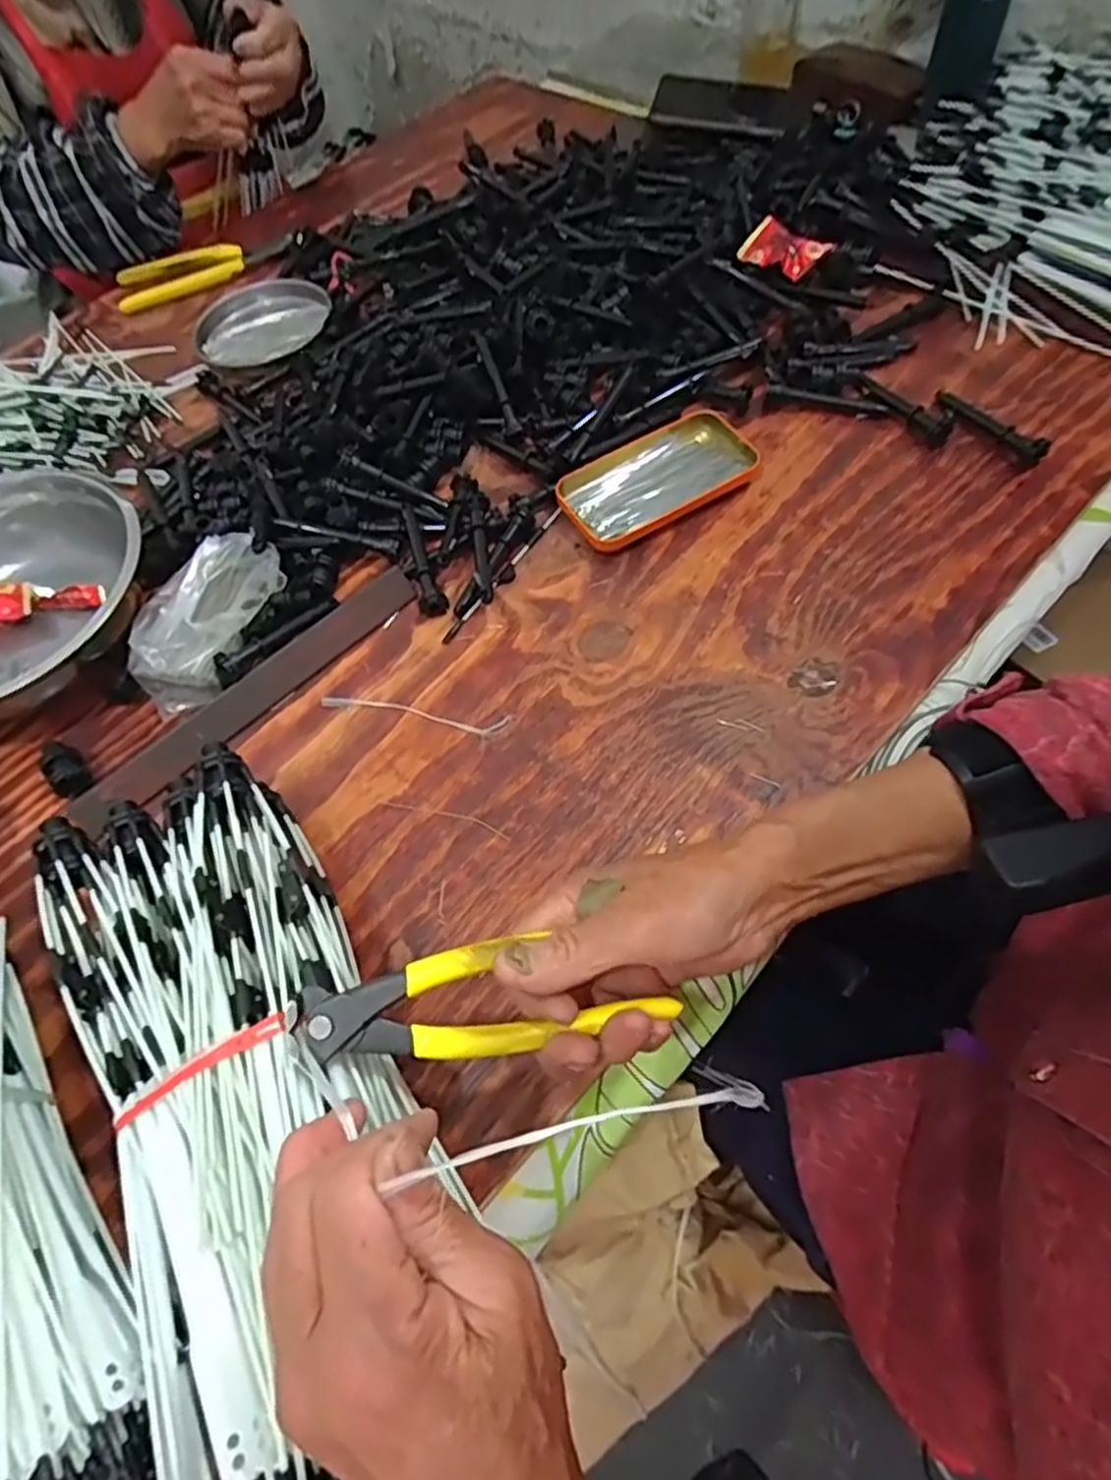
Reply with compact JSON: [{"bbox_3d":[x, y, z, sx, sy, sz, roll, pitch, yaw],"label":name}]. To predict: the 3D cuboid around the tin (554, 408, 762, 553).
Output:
[{"bbox_3d":[0.076,-0.193,0.534,0.144,0.014,0.069,-29,66,-11],"label":"tin"}]

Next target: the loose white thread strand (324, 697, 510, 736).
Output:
[{"bbox_3d":[-0.093,-0.017,0.477,0.128,0.004,0.017,7,58,11],"label":"loose white thread strand"}]

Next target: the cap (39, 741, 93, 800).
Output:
[{"bbox_3d":[-0.322,0.018,0.479,0.023,0.020,0.035,-36,63,-13],"label":"cap"}]

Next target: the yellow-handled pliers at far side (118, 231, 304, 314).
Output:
[{"bbox_3d":[-0.375,-0.517,0.788,0.200,0.027,0.071,-21,61,-5],"label":"yellow-handled pliers at far side"}]

